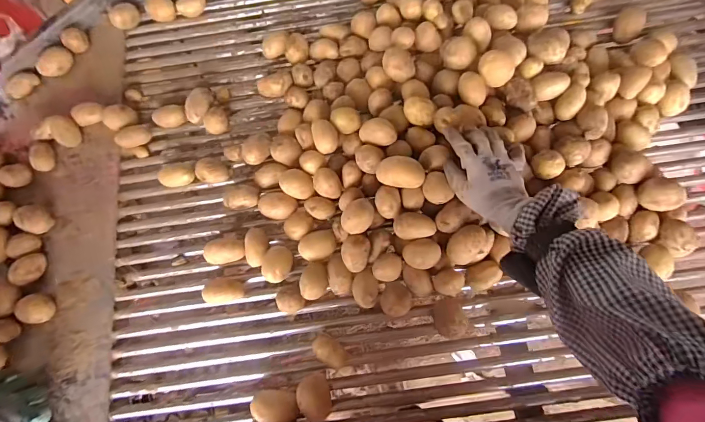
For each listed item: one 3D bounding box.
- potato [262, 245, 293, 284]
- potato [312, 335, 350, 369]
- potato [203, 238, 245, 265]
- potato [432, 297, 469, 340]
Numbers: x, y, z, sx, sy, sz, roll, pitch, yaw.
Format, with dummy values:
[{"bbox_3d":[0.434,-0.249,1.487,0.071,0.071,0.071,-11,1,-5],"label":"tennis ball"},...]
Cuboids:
[{"bbox_3d":[-0.125,0.090,0.622,0.043,0.046,0.061,15,75,2],"label":"potato"},{"bbox_3d":[-0.034,0.222,0.589,0.061,0.042,0.035,29,76,6],"label":"potato"},{"bbox_3d":[-0.217,0.070,0.632,0.066,0.034,0.040,-13,76,-5],"label":"potato"},{"bbox_3d":[0.153,0.167,0.579,0.047,0.049,0.058,-1,75,-2],"label":"potato"}]

